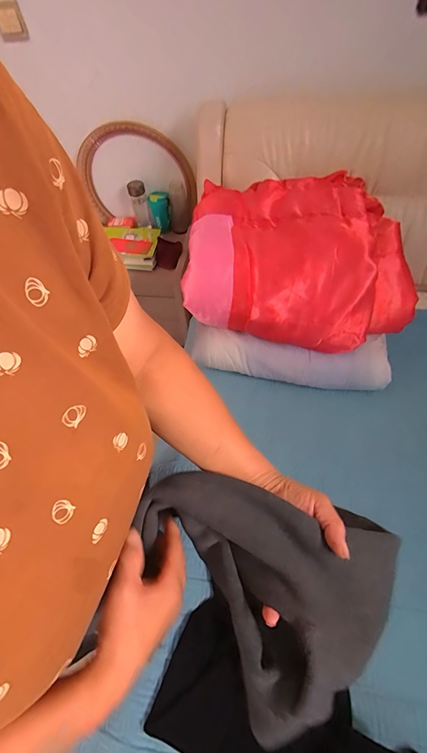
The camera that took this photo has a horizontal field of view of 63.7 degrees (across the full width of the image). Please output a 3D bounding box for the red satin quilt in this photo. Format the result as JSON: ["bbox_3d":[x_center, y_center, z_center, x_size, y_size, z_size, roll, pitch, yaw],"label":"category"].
[{"bbox_3d":[0.226,-0.349,0.975,0.584,0.168,0.536,3,56,6],"label":"red satin quilt"}]

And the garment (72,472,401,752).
[{"bbox_3d":[0.032,0.239,0.378,0.268,0.122,0.210,17,59,15],"label":"garment"}]

